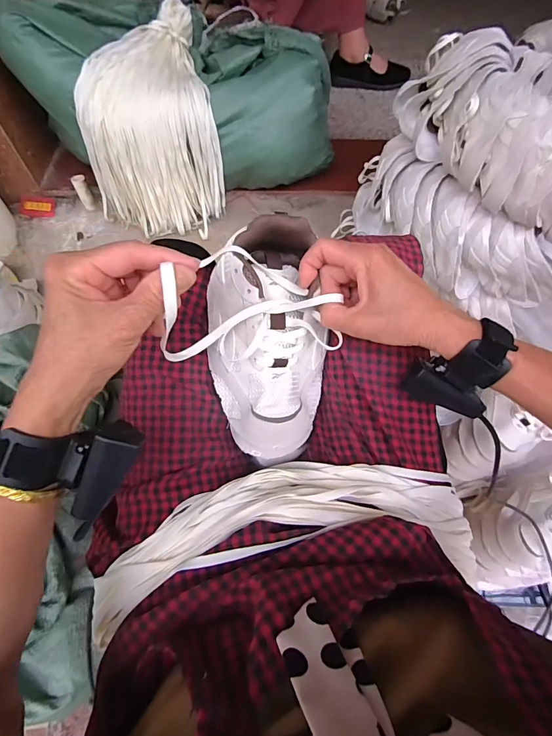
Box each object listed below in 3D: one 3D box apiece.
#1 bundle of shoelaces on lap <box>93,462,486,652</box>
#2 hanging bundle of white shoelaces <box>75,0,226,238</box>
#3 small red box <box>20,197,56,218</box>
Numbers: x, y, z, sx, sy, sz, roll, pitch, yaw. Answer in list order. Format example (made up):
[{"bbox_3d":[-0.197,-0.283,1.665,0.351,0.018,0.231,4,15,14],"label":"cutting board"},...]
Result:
[{"bbox_3d":[0.012,0.152,0.357,0.362,0.074,0.121,-6,63,-4],"label":"bundle of shoelaces on lap"},{"bbox_3d":[-0.256,-0.532,0.868,0.270,0.293,0.328,1,63,0],"label":"hanging bundle of white shoelaces"},{"bbox_3d":[-0.599,-0.405,0.976,0.092,0.005,0.049,3,85,-1],"label":"small red box"}]

